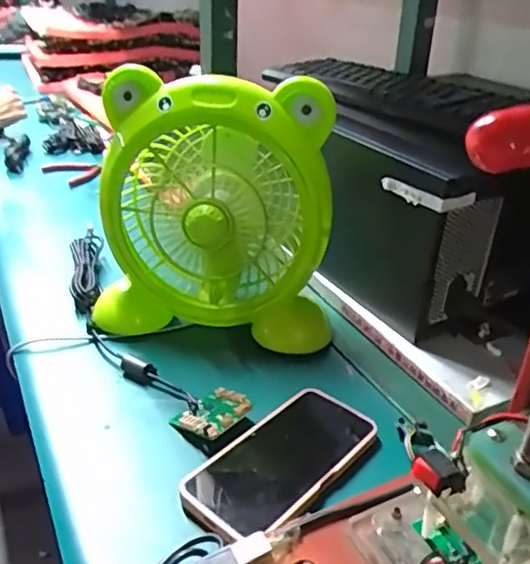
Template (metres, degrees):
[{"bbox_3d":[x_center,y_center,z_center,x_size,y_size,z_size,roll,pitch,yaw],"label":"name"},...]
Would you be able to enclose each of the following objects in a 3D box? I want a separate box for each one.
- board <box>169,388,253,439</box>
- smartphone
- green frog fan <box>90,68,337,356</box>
[{"bbox_3d":[-0.045,0.115,0.529,0.056,0.007,0.057,6,27,44],"label":"board"},{"bbox_3d":[0.016,0.147,0.491,0.083,0.016,0.176,23,34,36],"label":"smartphone"},{"bbox_3d":[-0.059,-0.087,0.654,0.240,0.261,0.163,1,28,-4],"label":"green frog fan"}]

